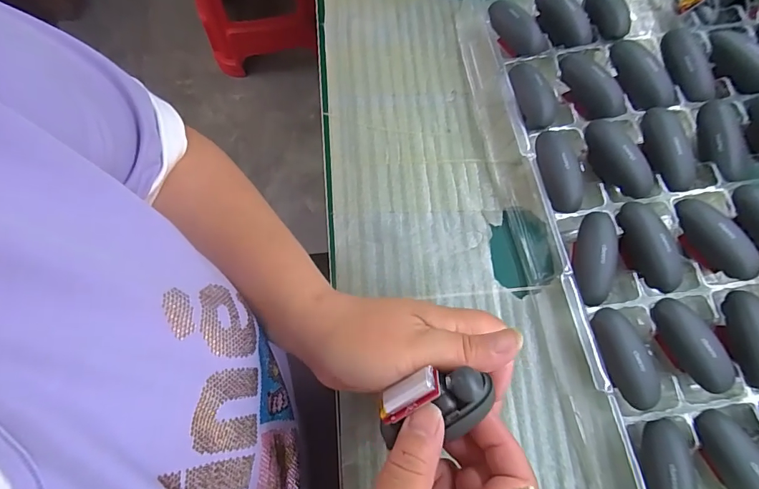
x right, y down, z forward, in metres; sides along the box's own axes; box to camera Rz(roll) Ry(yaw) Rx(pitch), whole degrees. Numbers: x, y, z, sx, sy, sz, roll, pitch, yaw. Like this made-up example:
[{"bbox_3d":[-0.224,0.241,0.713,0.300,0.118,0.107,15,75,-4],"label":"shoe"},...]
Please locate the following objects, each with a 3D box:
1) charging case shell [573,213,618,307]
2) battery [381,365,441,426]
[{"bbox_3d":[0.152,0.007,0.295,0.023,0.014,0.065,14,73,6],"label":"charging case shell"},{"bbox_3d":[0.015,0.078,0.216,0.036,0.006,0.014,-38,74,15],"label":"battery"}]

